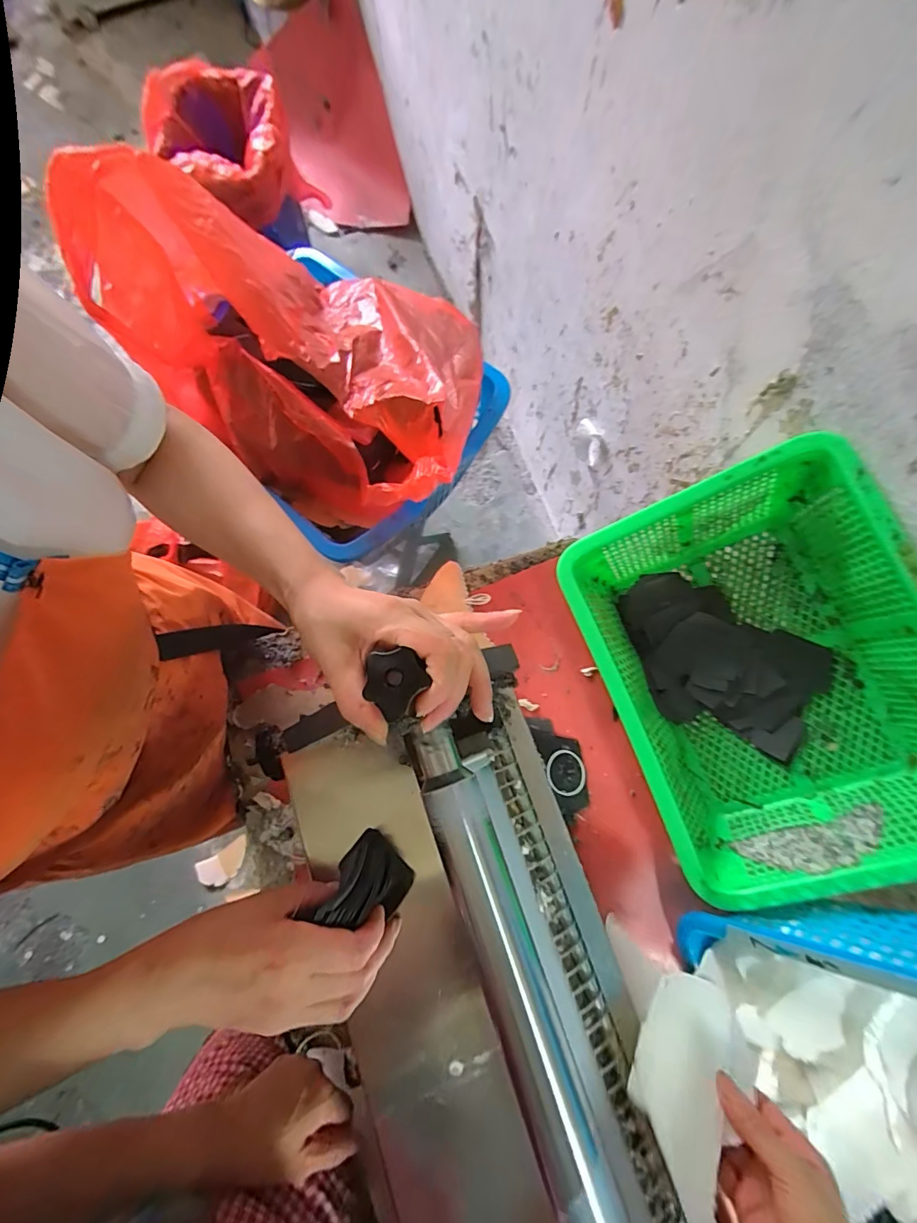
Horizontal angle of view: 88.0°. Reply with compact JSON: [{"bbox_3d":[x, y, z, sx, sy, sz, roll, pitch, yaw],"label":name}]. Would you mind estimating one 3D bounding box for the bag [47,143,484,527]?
[{"bbox_3d":[-0.174,-0.340,0.610,0.412,0.355,0.342,14,78,5],"label":"bag"}]

